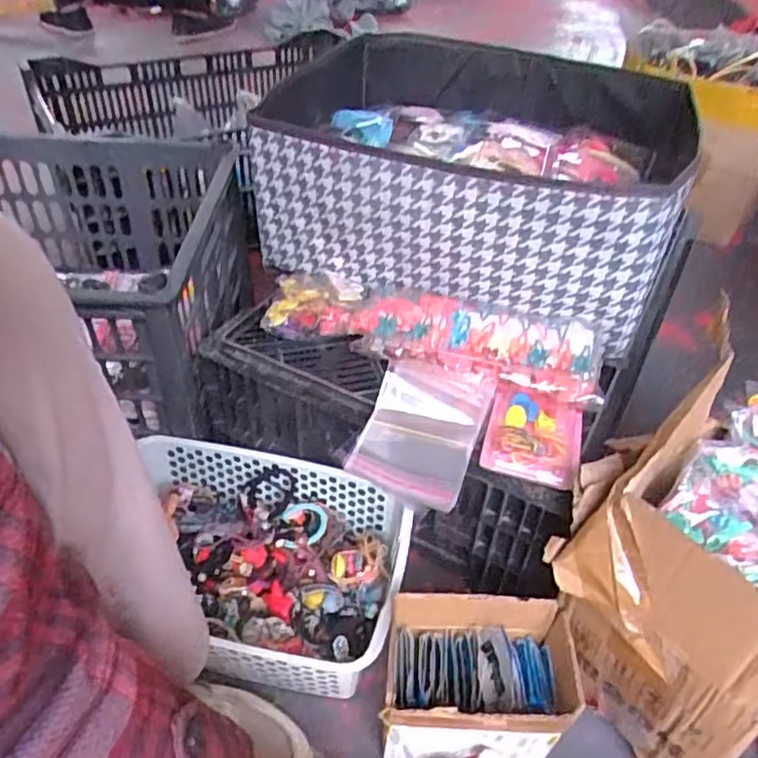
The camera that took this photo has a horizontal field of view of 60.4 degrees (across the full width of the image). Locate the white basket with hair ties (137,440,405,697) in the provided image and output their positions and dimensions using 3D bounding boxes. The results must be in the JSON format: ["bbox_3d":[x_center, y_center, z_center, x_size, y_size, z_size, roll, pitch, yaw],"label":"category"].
[{"bbox_3d":[-0.114,0.170,0.611,0.269,0.083,0.199,9,43,7],"label":"white basket with hair ties"}]

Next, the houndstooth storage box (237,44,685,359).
[{"bbox_3d":[0.104,-0.245,0.734,0.431,0.170,0.385,14,43,12],"label":"houndstooth storage box"}]

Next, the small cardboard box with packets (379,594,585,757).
[{"bbox_3d":[0.074,0.242,0.519,0.149,0.103,0.093,3,42,0],"label":"small cardboard box with packets"}]

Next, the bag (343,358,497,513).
[{"bbox_3d":[0.038,0.039,0.561,0.093,0.025,0.139,15,44,14],"label":"bag"}]

